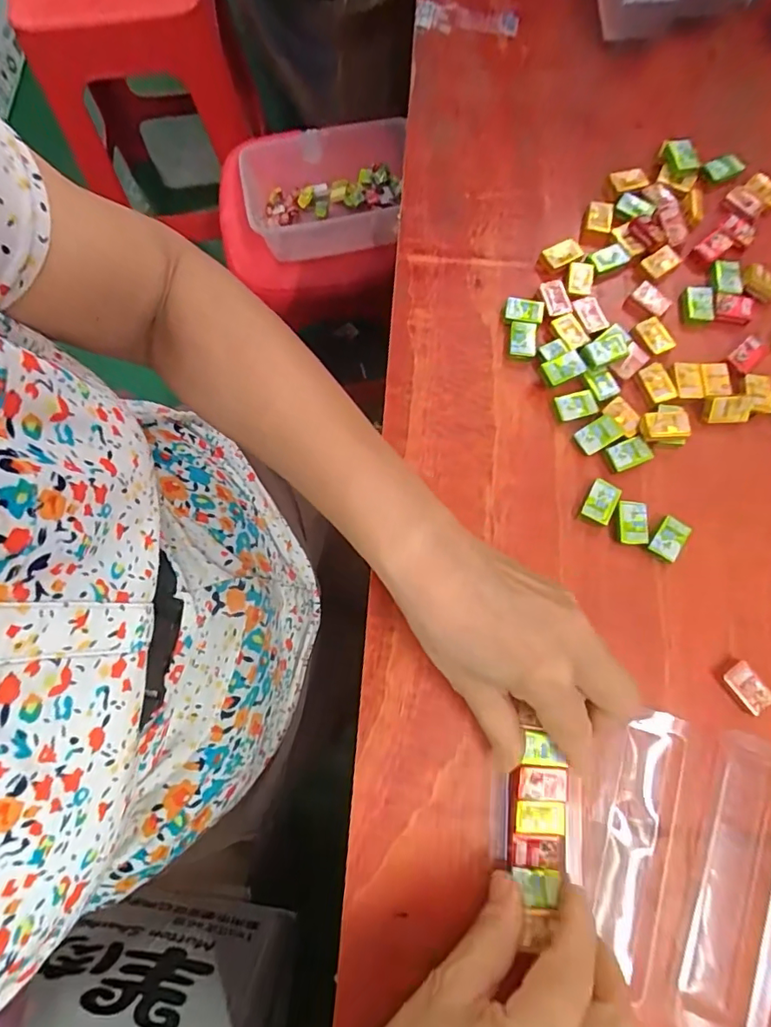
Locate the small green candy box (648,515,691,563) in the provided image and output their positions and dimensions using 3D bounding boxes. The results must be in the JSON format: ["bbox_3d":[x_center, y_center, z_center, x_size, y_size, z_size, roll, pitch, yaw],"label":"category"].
[{"bbox_3d":[0.167,0.015,0.298,0.017,0.006,0.024,31,78,8],"label":"small green candy box"}]

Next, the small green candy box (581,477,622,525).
[{"bbox_3d":[0.130,-0.007,0.305,0.018,0.004,0.025,24,77,7],"label":"small green candy box"}]

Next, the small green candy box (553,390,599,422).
[{"bbox_3d":[0.120,-0.068,0.321,0.024,0.005,0.016,-12,75,-2],"label":"small green candy box"}]

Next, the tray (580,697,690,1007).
[{"bbox_3d":[0.125,0.165,0.261,0.047,0.007,0.123,14,76,5],"label":"tray"}]

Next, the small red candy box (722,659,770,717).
[{"bbox_3d":[0.199,0.096,0.279,0.016,0.009,0.027,-29,77,-7],"label":"small red candy box"}]

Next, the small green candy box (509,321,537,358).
[{"bbox_3d":[0.090,-0.114,0.333,0.017,0.006,0.025,8,76,3],"label":"small green candy box"}]

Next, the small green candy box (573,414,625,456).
[{"bbox_3d":[0.131,-0.049,0.313,0.025,0.004,0.017,-36,92,11],"label":"small green candy box"}]

